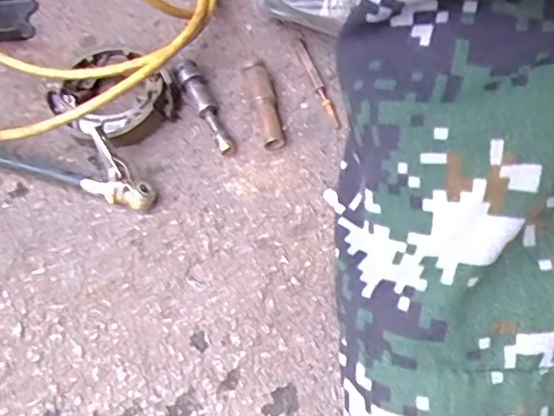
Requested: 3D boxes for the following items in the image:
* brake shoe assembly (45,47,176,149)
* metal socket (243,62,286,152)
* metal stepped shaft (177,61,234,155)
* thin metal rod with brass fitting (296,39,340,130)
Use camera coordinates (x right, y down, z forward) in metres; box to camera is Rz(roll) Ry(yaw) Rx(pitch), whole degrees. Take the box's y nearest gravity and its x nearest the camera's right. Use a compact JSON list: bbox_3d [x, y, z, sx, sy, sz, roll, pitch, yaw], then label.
[{"bbox_3d":[-0.138,-0.095,0.484,0.088,0.040,0.088,35,57,20],"label":"brake shoe assembly"},{"bbox_3d":[-0.010,-0.085,0.486,0.019,0.017,0.078,-11,74,-13],"label":"metal socket"},{"bbox_3d":[-0.058,-0.084,0.486,0.017,0.017,0.090,-23,76,-21],"label":"metal stepped shaft"},{"bbox_3d":[0.035,-0.108,0.503,0.010,0.009,0.096,-15,68,-17],"label":"thin metal rod with brass fitting"}]

